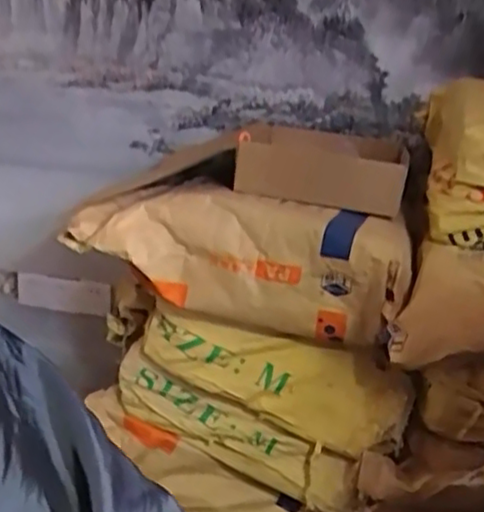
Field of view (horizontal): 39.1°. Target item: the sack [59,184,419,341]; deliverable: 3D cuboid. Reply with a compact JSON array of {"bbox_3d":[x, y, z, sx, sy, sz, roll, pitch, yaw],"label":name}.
[{"bbox_3d":[-0.006,0.005,1.072,0.520,0.185,0.171,7,18,17],"label":"sack"}]

